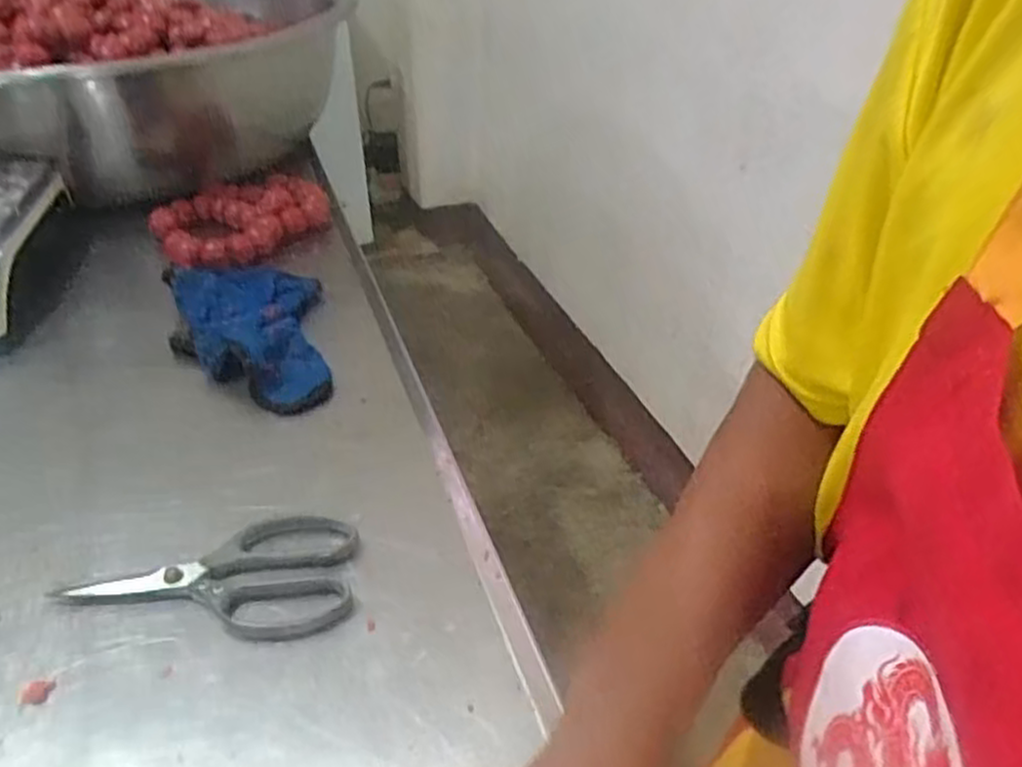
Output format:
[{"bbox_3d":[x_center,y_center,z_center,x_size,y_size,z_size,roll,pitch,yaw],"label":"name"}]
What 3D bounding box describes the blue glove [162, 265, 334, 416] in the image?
[{"bbox_3d":[-0.268,-0.064,0.792,0.153,0.044,0.280,-11,37,-16],"label":"blue glove"}]

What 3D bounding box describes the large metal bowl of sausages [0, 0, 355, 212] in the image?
[{"bbox_3d":[-0.536,-0.488,1.175,0.532,0.271,0.635,-3,36,-5],"label":"large metal bowl of sausages"}]

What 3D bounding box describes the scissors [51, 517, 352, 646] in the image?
[{"bbox_3d":[-0.208,0.139,0.543,0.194,0.009,0.106,-6,36,-9],"label":"scissors"}]

